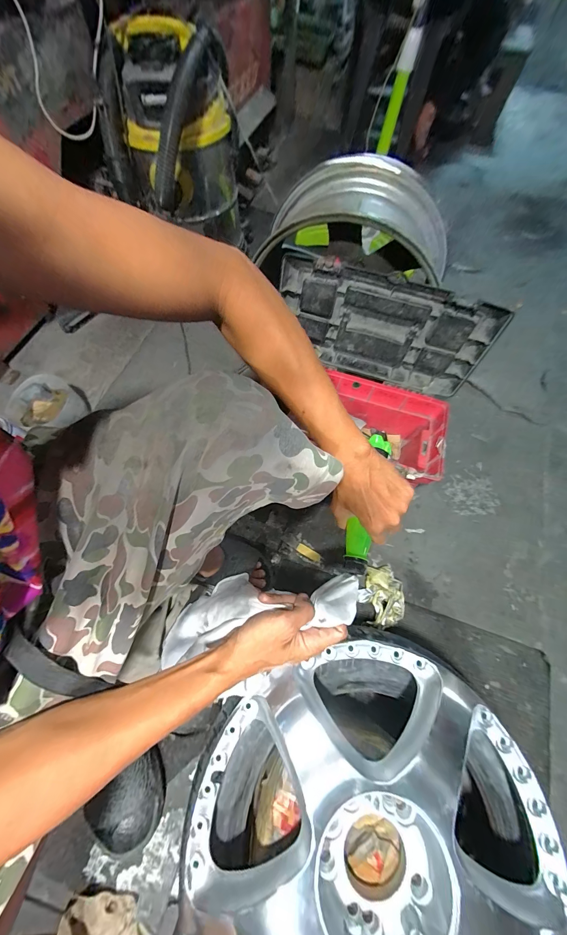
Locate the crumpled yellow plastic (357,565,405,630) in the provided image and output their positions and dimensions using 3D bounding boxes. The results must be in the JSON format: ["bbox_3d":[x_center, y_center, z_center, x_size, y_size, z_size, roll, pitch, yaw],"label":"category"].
[{"bbox_3d":[0.204,0.274,0.638,0.089,0.060,0.123,9,67,1],"label":"crumpled yellow plastic"}]

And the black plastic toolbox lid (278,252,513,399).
[{"bbox_3d":[0.193,-0.289,0.622,0.429,0.201,0.065,21,69,6],"label":"black plastic toolbox lid"}]

